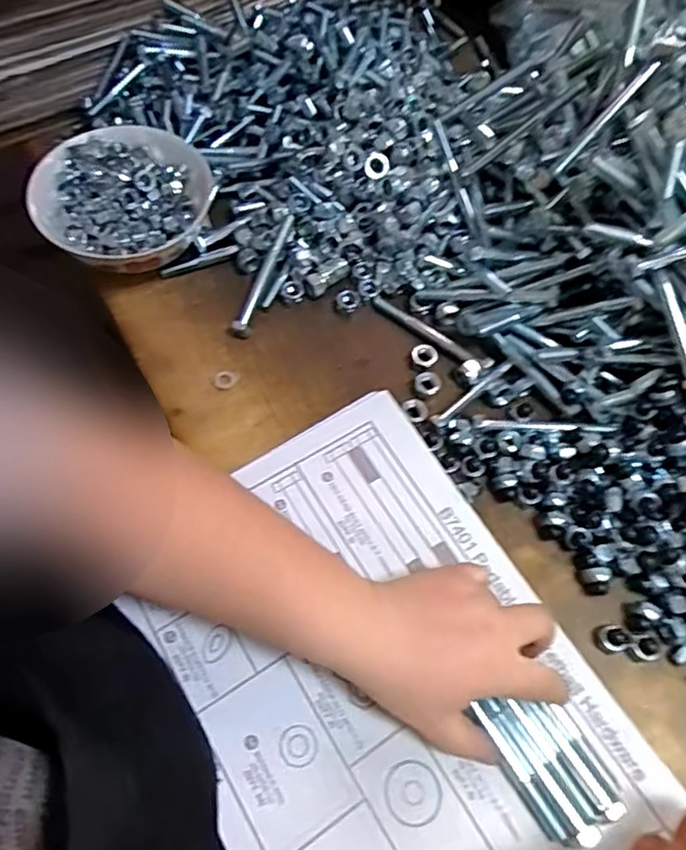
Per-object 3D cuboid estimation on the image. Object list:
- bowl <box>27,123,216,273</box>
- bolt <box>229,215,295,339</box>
[{"bbox_3d":[-0.165,-0.169,0.476,0.116,0.070,0.124,-1,66,2],"label":"bowl"},{"bbox_3d":[-0.063,-0.117,0.485,0.015,0.022,0.105,17,68,9],"label":"bolt"}]

